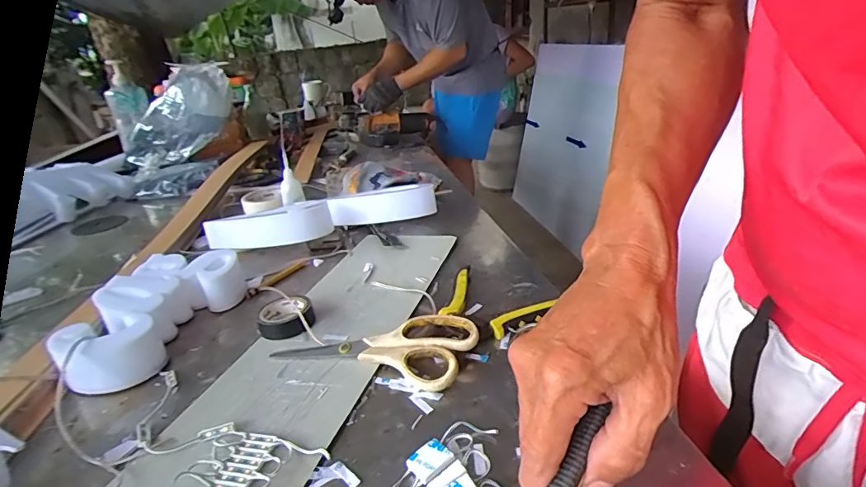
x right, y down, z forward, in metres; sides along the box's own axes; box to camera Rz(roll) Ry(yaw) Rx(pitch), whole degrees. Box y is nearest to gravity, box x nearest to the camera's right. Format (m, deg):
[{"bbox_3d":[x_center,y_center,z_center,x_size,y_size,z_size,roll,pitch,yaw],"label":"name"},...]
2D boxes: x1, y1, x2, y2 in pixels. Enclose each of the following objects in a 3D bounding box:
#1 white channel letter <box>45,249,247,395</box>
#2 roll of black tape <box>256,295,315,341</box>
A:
[{"bbox_3d":[-0.301,0.073,0.495,0.115,0.050,0.202,0,25,14],"label":"white channel letter"},{"bbox_3d":[-0.151,0.076,0.484,0.055,0.023,0.053,-14,25,-15],"label":"roll of black tape"}]

